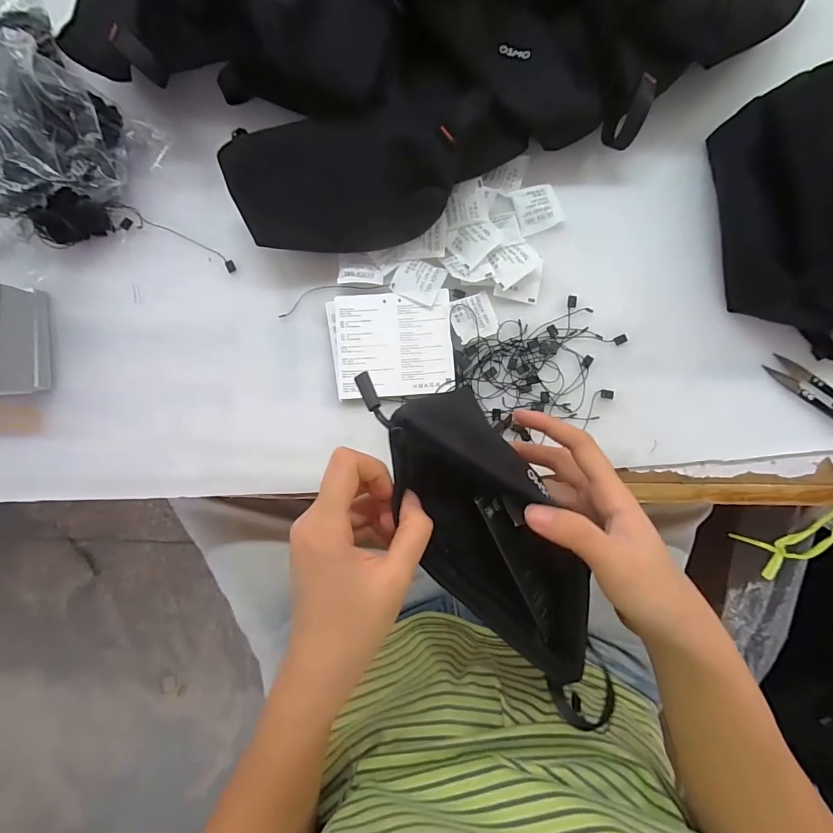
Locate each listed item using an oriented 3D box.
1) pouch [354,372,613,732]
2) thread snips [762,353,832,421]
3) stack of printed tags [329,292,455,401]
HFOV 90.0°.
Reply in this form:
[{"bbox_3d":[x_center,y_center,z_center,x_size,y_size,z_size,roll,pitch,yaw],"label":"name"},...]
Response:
[{"bbox_3d":[0.046,0.070,0.255,0.081,0.051,0.218,-31,91,0],"label":"pouch"},{"bbox_3d":[0.340,-0.016,0.345,0.099,0.012,0.024,41,89,3],"label":"thread snips"},{"bbox_3d":[-0.022,-0.062,0.360,0.104,0.006,0.088,-4,87,1],"label":"stack of printed tags"}]

